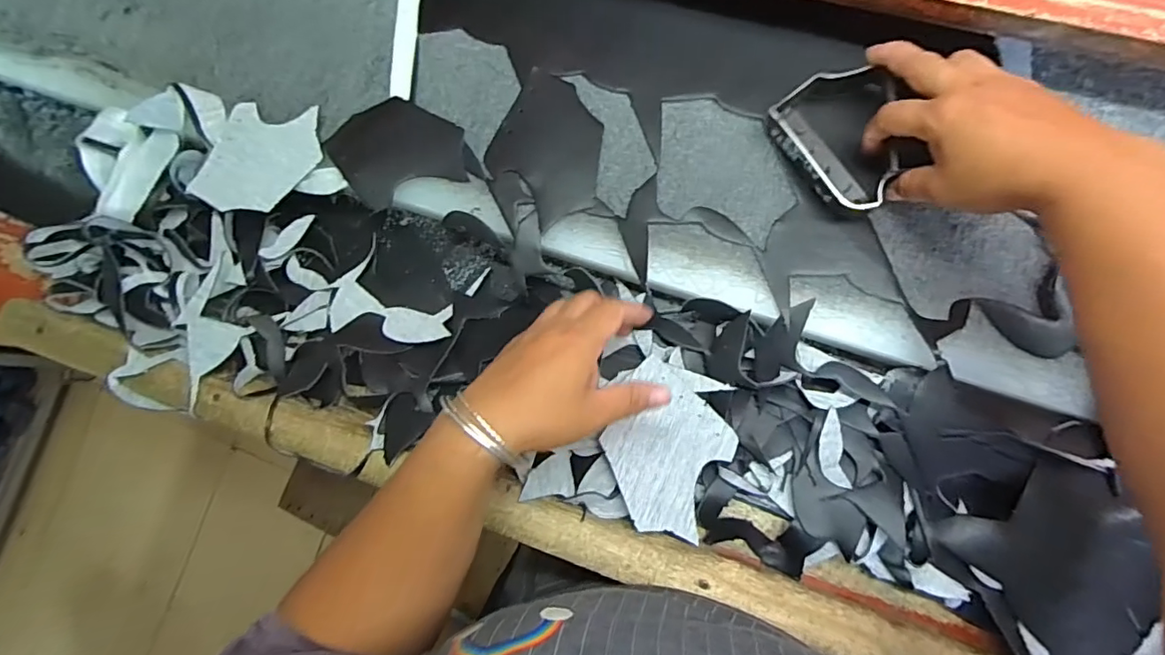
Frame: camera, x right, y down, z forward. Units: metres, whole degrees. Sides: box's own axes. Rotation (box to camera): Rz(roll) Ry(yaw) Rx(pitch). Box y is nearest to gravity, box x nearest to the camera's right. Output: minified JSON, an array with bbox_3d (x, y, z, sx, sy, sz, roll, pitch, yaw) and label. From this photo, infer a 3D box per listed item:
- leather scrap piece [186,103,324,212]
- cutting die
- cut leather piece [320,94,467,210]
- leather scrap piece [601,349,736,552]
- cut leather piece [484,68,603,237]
[{"bbox_3d":[-0.304,-0.159,0.506,0.125,0.016,0.099,2,85,8],"label":"leather scrap piece"},{"bbox_3d":[0.203,-0.145,0.408,0.081,0.031,0.105,-35,81,4],"label":"cutting die"},{"bbox_3d":[-0.166,-0.160,0.481,0.108,0.020,0.095,-27,82,5],"label":"cut leather piece"},{"bbox_3d":[0.068,0.093,0.424,0.094,0.029,0.121,26,89,10],"label":"leather scrap piece"},{"bbox_3d":[-0.029,-0.156,0.467,0.100,0.004,0.118,-44,81,2],"label":"cut leather piece"}]

